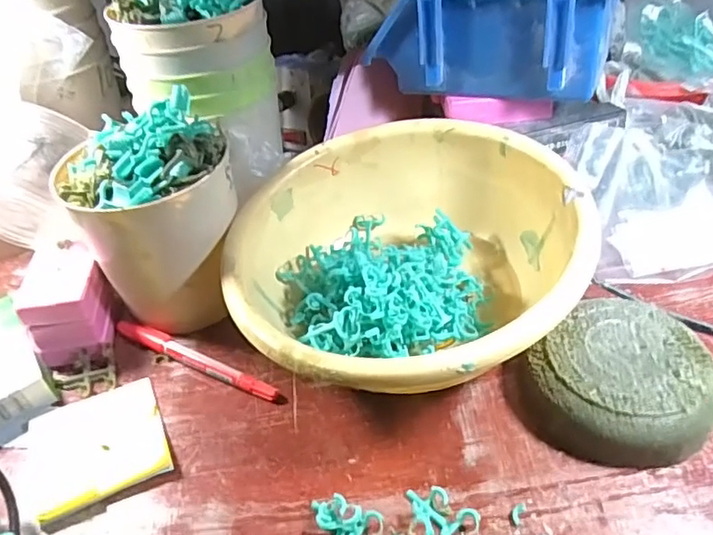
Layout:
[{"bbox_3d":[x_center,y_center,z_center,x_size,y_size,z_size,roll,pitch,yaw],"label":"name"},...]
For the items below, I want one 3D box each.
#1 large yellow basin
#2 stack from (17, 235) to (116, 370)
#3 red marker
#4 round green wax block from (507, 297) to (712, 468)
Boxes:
[{"bbox_3d":[0.031,0.000,0.387,0.217,0.095,0.220,-4,40,4],"label":"large yellow basin"},{"bbox_3d":[-0.203,0.025,0.416,0.047,0.057,0.073,-11,40,-4],"label":"stack"},{"bbox_3d":[-0.111,0.063,0.399,0.138,0.011,0.013,16,45,25],"label":"red marker"},{"bbox_3d":[0.152,0.067,0.340,0.102,0.035,0.099,-25,43,-19],"label":"round green wax block"}]

